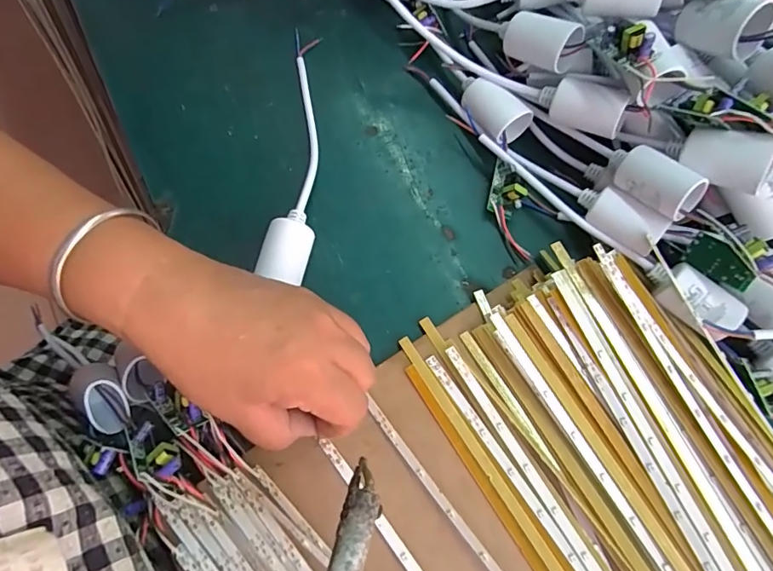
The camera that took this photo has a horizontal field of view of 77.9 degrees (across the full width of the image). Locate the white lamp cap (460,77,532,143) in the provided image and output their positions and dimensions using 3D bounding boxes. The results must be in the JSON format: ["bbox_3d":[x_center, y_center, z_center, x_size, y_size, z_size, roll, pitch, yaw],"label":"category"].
[{"bbox_3d":[0.069,-0.120,0.329,0.029,0.025,0.053,-42,77,-15],"label":"white lamp cap"}]

